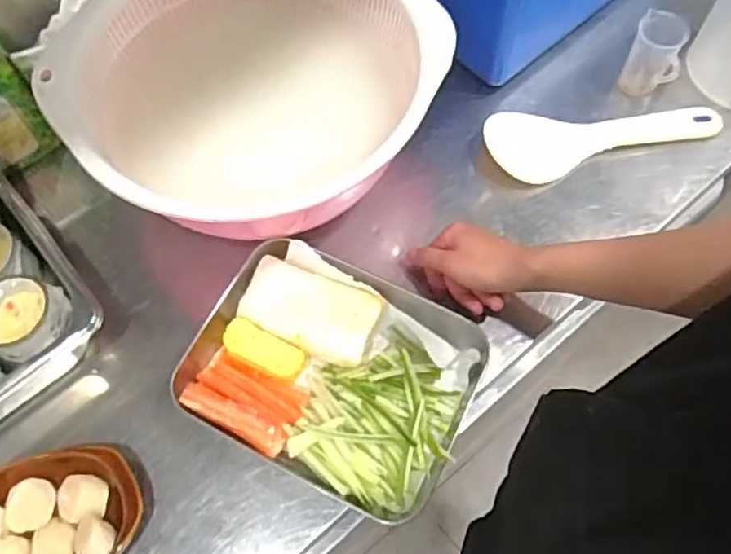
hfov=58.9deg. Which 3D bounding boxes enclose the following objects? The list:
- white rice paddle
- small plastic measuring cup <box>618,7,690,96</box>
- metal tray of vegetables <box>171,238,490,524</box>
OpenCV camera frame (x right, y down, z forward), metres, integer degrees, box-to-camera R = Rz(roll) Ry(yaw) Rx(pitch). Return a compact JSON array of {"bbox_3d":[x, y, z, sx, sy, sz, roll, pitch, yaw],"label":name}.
[{"bbox_3d":[0.269,-0.169,0.739,0.269,0.030,0.084,-14,65,-5],"label":"white rice paddle"},{"bbox_3d":[0.328,-0.251,0.739,0.056,0.084,0.054,19,66,11],"label":"small plastic measuring cup"},{"bbox_3d":[-0.033,0.089,0.615,0.258,0.046,0.200,24,67,12],"label":"metal tray of vegetables"}]

